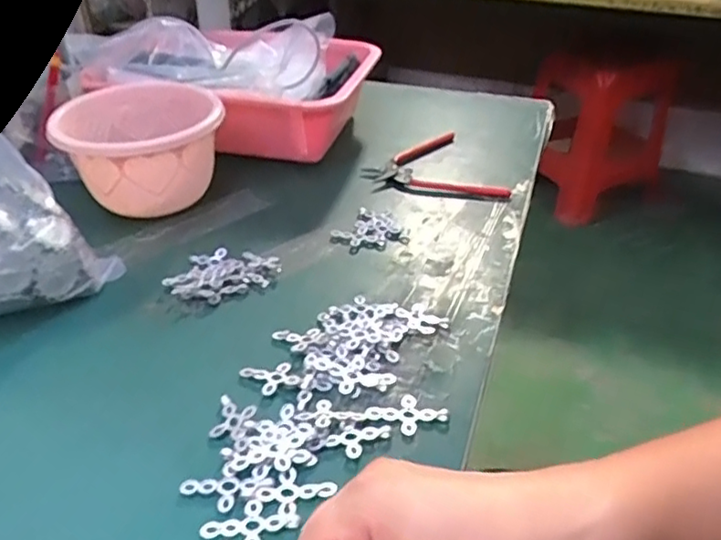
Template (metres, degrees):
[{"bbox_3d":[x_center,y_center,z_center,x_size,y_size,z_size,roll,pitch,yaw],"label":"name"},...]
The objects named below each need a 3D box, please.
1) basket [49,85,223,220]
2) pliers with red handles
[{"bbox_3d":[-0.197,-0.108,0.576,0.135,0.091,0.122,-5,36,-7],"label":"basket"},{"bbox_3d":[0.083,-0.115,0.653,0.146,0.014,0.110,7,36,10],"label":"pliers with red handles"}]

